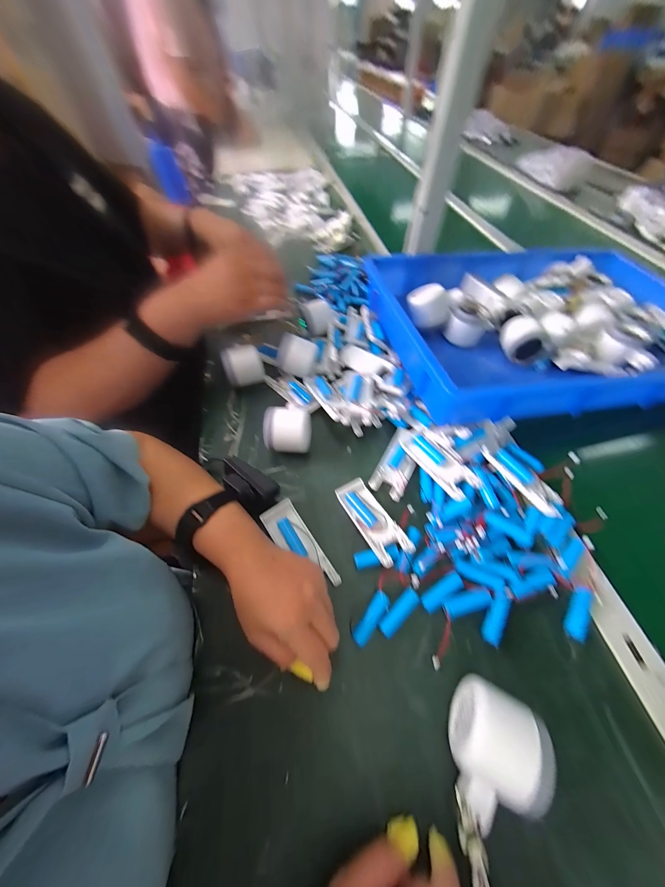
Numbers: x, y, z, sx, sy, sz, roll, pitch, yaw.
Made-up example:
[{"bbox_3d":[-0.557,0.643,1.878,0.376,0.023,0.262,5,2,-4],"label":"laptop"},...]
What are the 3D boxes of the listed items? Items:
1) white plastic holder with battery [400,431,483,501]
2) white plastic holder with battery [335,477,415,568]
[{"bbox_3d":[0.134,0.024,0.362,0.041,0.022,0.104,-28,61,-17],"label":"white plastic holder with battery"},{"bbox_3d":[0.047,0.089,0.337,0.042,0.023,0.108,-26,61,-16],"label":"white plastic holder with battery"}]

